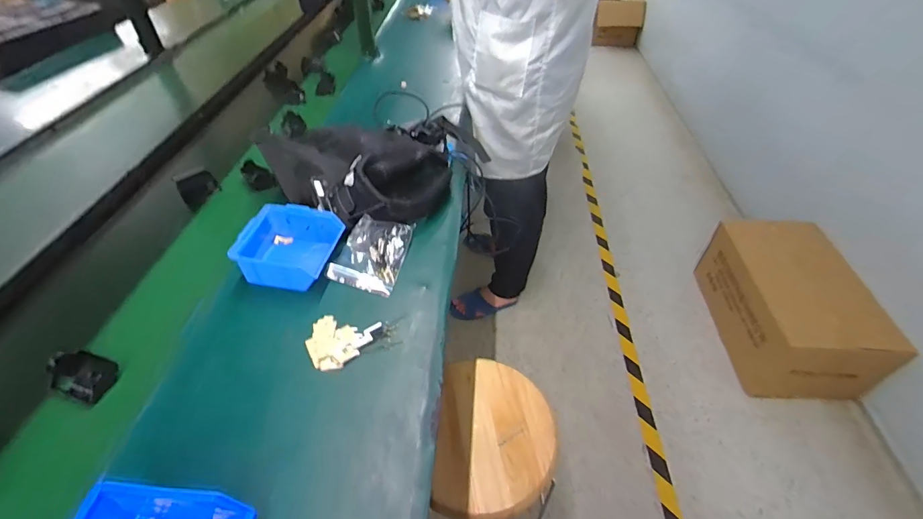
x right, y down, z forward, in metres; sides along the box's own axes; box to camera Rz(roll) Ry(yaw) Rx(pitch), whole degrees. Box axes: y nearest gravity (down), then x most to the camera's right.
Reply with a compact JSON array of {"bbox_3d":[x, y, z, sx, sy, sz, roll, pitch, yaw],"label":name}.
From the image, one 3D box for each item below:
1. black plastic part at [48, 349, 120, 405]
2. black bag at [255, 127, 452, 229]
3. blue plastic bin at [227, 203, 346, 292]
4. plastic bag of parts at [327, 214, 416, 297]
[{"bbox_3d":[-0.486,0.145,0.545,0.076,0.032,0.052,12,44,13],"label":"black plastic part"},{"bbox_3d":[-0.204,-0.163,0.824,0.350,0.096,0.232,0,43,0],"label":"black bag"},{"bbox_3d":[-0.285,-0.022,0.701,0.149,0.068,0.130,7,43,8],"label":"blue plastic bin"},{"bbox_3d":[-0.152,-0.011,0.728,0.112,0.021,0.155,9,44,10],"label":"plastic bag of parts"}]

